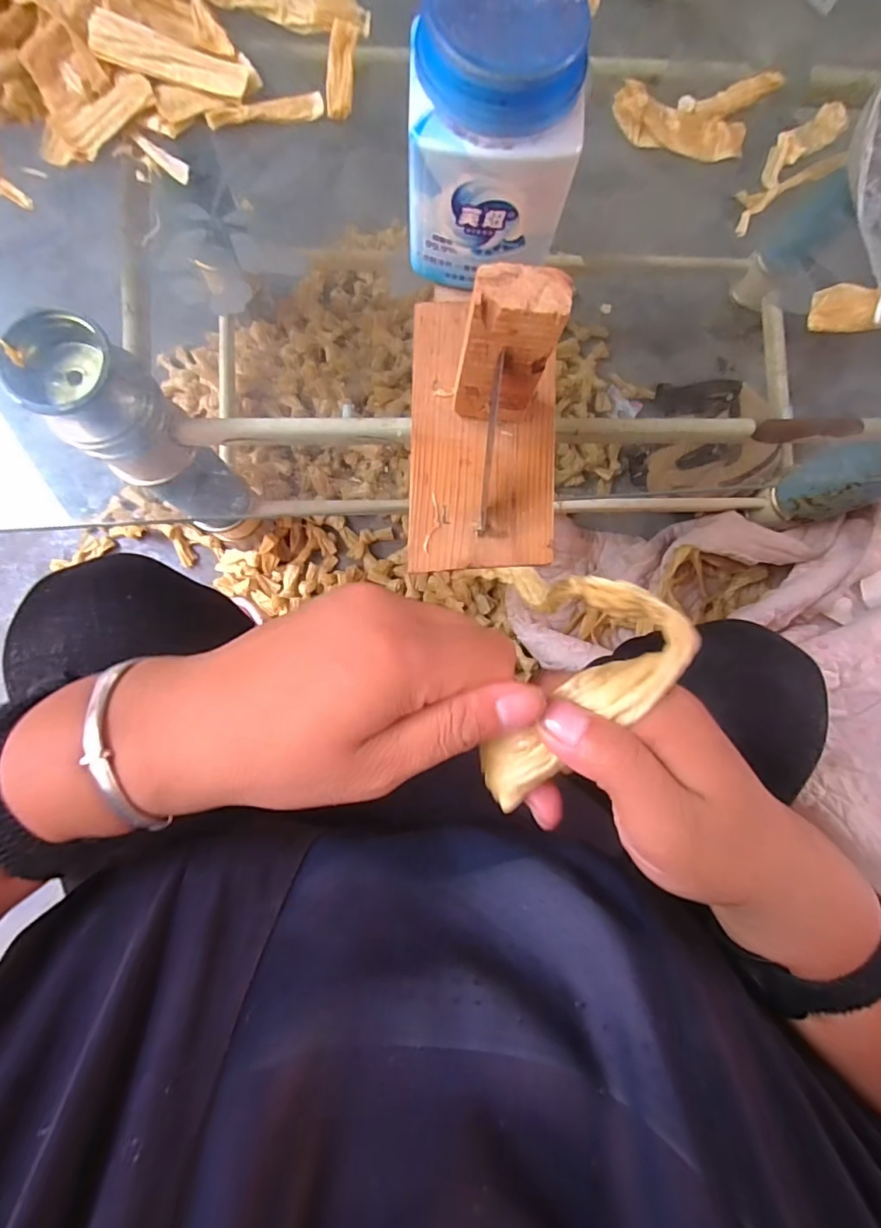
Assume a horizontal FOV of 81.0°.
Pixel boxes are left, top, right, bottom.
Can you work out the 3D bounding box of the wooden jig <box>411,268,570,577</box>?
[{"bbox_3d":[0.028,-0.106,0.267,0.085,0.099,0.152,1,86,-3],"label":"wooden jig"}]

